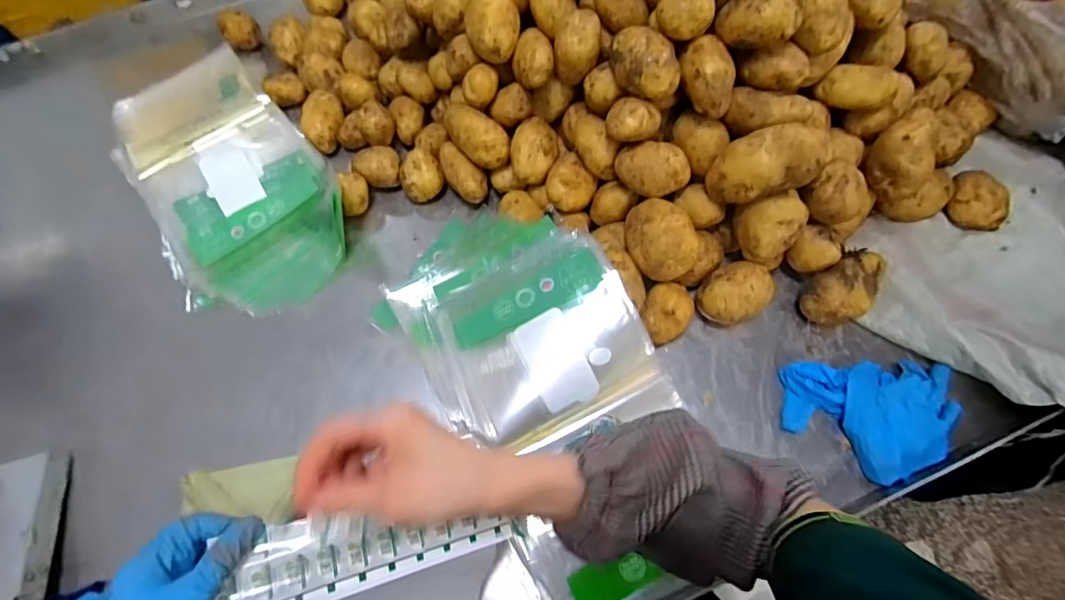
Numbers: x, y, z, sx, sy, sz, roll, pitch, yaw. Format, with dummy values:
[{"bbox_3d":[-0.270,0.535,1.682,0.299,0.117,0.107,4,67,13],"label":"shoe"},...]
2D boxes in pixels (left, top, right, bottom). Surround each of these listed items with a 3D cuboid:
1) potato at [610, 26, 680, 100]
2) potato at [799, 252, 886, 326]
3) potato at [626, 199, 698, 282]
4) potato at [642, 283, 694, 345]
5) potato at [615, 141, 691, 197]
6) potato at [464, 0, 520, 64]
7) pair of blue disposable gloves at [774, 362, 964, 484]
[{"bbox_3d":[0.119,-0.257,0.509,0.051,0.048,0.092,-41,71,-14],"label":"potato"},{"bbox_3d":[0.363,-0.010,0.552,0.097,0.051,0.063,-29,68,-9],"label":"potato"},{"bbox_3d":[0.142,-0.071,0.534,0.066,0.055,0.092,-27,68,-8],"label":"potato"},{"bbox_3d":[0.158,0.017,0.559,0.056,0.053,0.076,22,70,12],"label":"potato"},{"bbox_3d":[0.136,-0.148,0.532,0.083,0.044,0.050,7,67,6],"label":"potato"},{"bbox_3d":[-0.047,-0.326,0.574,0.066,0.058,0.072,-6,66,1],"label":"potato"},{"bbox_3d":[0.367,0.126,0.506,0.170,0.032,0.121,-1,67,3],"label":"pair of blue disposable gloves"}]

